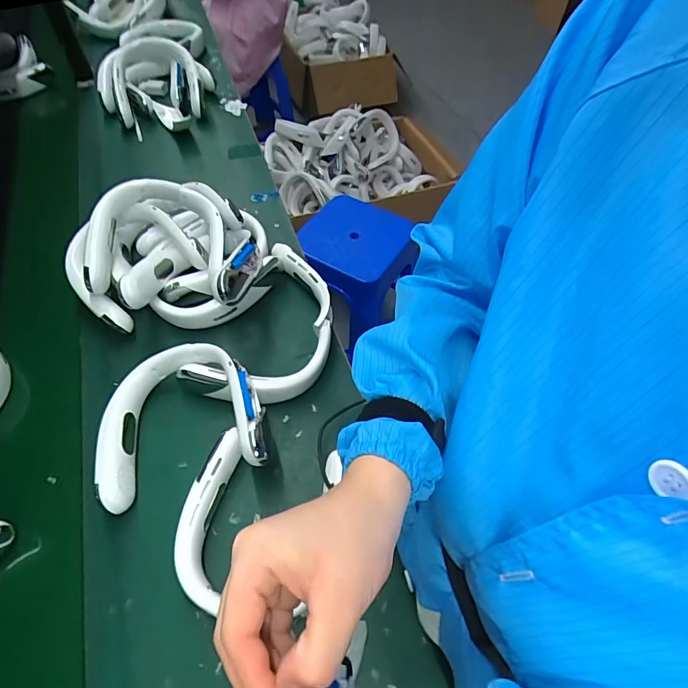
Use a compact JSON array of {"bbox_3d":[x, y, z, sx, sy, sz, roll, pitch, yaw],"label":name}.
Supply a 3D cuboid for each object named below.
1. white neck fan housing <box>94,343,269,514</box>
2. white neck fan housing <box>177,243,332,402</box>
[{"bbox_3d":[-0.213,0.094,0.582,0.205,0.053,0.192,-21,56,3],"label":"white neck fan housing"},{"bbox_3d":[-0.098,-0.022,0.693,0.179,0.060,0.282,22,57,14],"label":"white neck fan housing"}]

